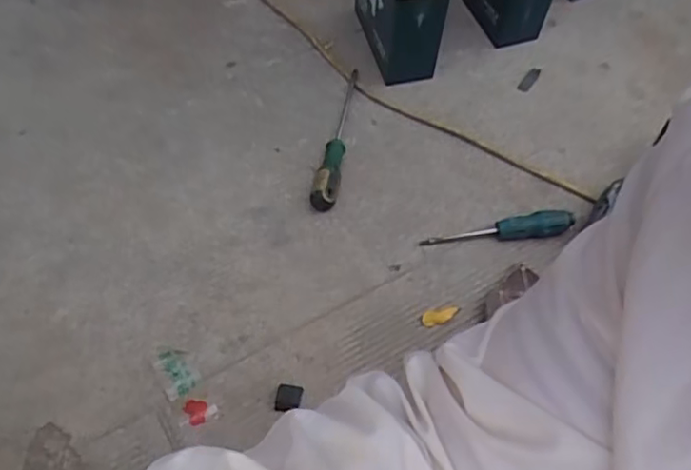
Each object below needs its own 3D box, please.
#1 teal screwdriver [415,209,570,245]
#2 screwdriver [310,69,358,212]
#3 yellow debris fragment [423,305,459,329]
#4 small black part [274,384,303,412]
[{"bbox_3d":[0.193,-0.008,0.779,0.193,0.029,0.027,-4,59,-6],"label":"teal screwdriver"},{"bbox_3d":[-0.009,-0.149,0.844,0.032,0.033,0.255,9,58,2],"label":"screwdriver"},{"bbox_3d":[0.111,0.095,0.725,0.043,0.010,0.016,-14,60,-11],"label":"yellow debris fragment"},{"bbox_3d":[-0.061,0.175,0.663,0.027,0.013,0.028,7,58,1],"label":"small black part"}]

